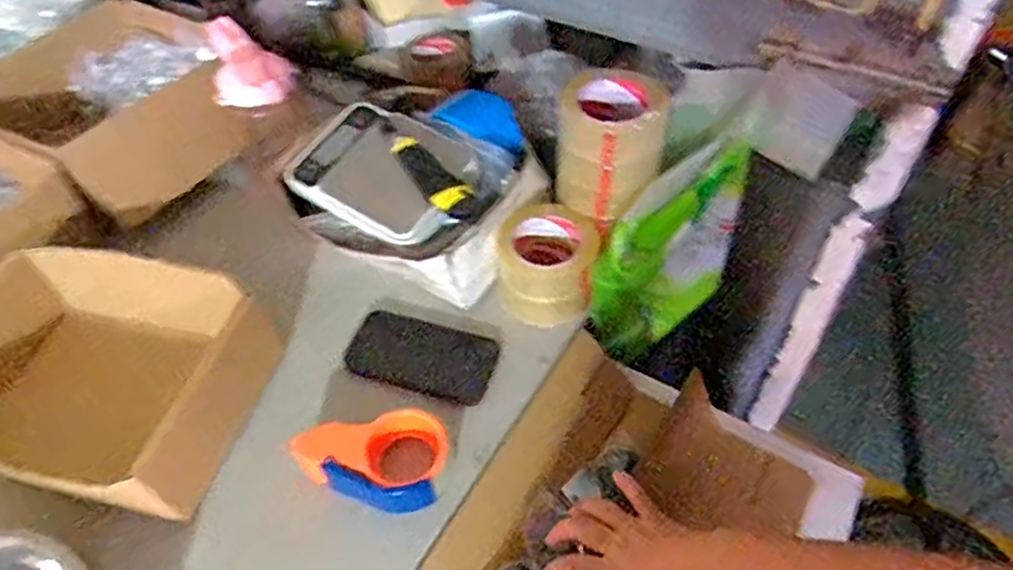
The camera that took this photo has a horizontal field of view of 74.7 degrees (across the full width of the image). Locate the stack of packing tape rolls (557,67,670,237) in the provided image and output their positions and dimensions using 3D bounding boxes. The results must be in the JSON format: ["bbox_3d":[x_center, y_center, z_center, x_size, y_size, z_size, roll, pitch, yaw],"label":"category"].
[{"bbox_3d":[0.118,-0.144,0.749,0.109,0.149,0.111,25,56,22],"label":"stack of packing tape rolls"}]

